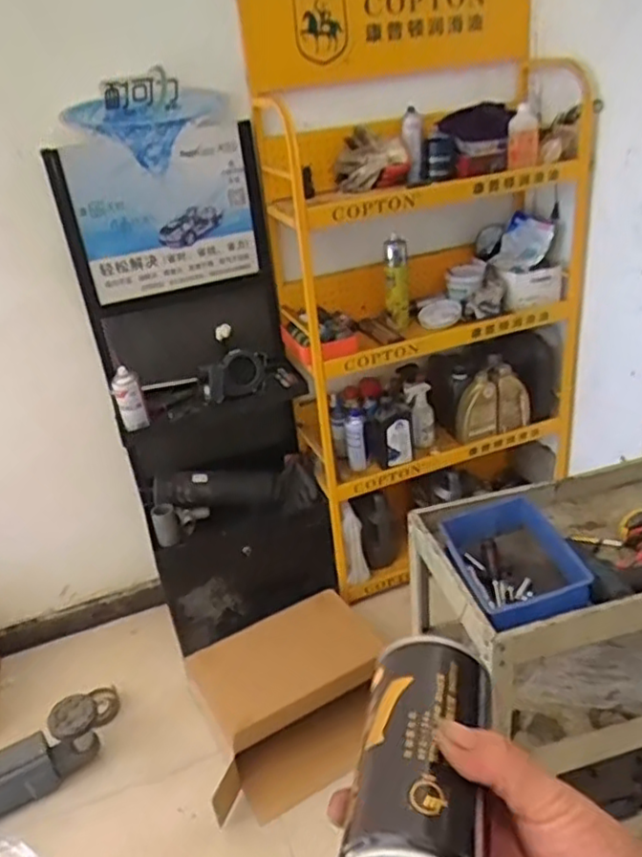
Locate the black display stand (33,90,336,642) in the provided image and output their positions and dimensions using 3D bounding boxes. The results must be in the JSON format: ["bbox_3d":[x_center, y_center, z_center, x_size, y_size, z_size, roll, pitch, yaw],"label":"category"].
[{"bbox_3d":[-0.299,-0.098,1.827,0.508,1.389,0.267,-18,31,-19],"label":"black display stand"}]

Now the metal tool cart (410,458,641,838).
[{"bbox_3d":[0.563,0.440,1.340,0.678,0.679,0.350,-13,29,-11],"label":"metal tool cart"}]

